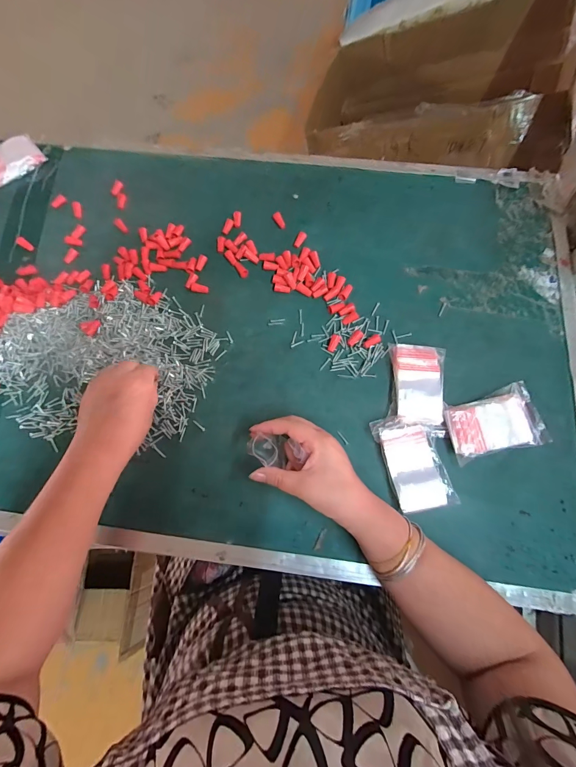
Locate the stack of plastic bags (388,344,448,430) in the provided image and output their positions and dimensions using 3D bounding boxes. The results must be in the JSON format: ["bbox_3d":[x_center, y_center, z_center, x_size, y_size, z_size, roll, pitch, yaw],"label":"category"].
[{"bbox_3d":[0.161,-0.001,0.418,0.065,0.022,0.105,7,73,4],"label":"stack of plastic bags"}]

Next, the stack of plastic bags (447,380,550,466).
[{"bbox_3d":[0.246,0.045,0.402,0.113,0.023,0.072,-15,73,-3],"label":"stack of plastic bags"}]

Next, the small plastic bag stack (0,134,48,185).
[{"bbox_3d":[-0.458,-0.357,0.550,0.113,0.022,0.060,-38,75,-10],"label":"small plastic bag stack"}]

